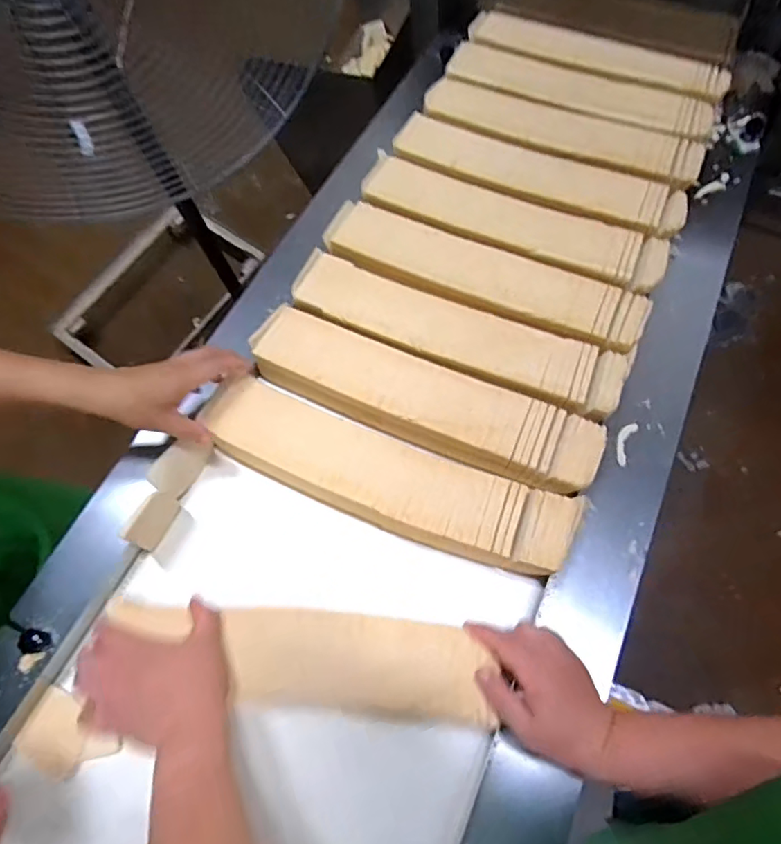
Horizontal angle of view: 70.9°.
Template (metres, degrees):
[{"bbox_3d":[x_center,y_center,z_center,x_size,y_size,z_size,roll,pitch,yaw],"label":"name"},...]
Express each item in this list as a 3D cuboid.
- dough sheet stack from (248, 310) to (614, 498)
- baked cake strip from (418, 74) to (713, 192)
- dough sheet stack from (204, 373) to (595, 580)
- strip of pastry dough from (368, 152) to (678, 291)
[{"bbox_3d":[0.030,-0.024,0.585,0.372,0.033,0.086,21,76,12],"label":"dough sheet stack"},{"bbox_3d":[0.221,-0.387,0.727,0.356,0.034,0.092,24,76,12],"label":"baked cake strip"},{"bbox_3d":[-0.008,0.052,0.556,0.384,0.034,0.088,19,75,11],"label":"dough sheet stack"},{"bbox_3d":[0.142,-0.236,0.666,0.368,0.027,0.090,21,76,12],"label":"strip of pastry dough"}]

